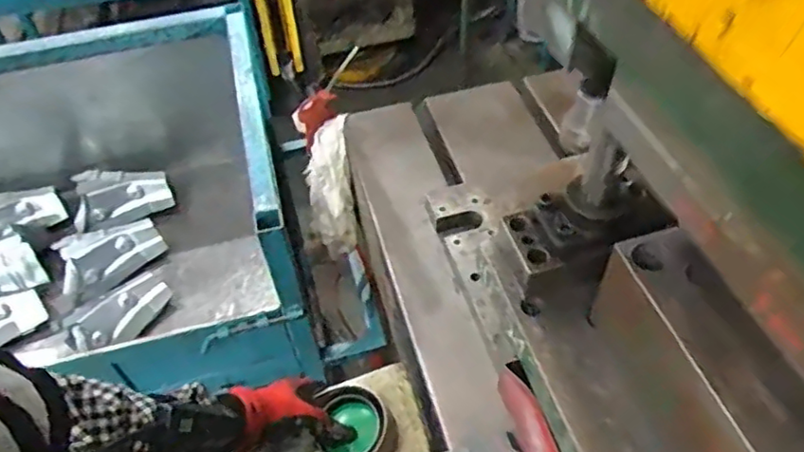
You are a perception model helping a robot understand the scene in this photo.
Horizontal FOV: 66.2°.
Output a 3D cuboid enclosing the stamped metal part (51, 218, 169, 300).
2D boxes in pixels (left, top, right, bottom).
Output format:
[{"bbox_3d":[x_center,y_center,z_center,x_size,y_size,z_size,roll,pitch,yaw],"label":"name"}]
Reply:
[{"bbox_3d":[-0.631,0.054,1.327,0.203,0.083,0.126,-36,58,-25],"label":"stamped metal part"}]

